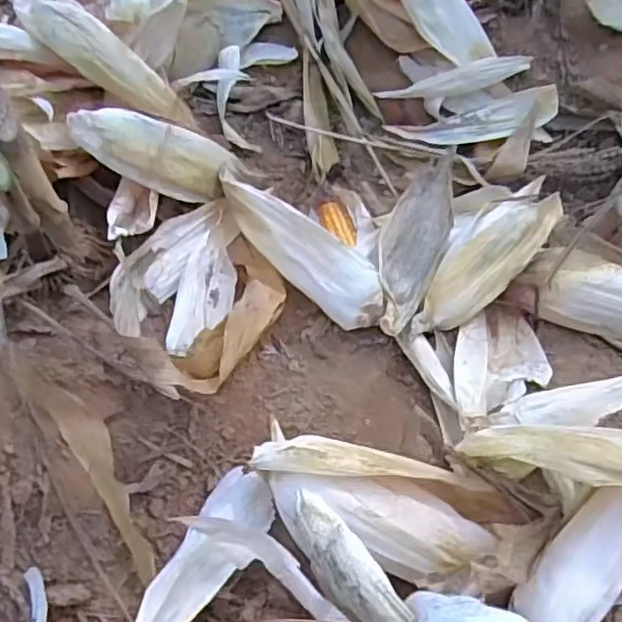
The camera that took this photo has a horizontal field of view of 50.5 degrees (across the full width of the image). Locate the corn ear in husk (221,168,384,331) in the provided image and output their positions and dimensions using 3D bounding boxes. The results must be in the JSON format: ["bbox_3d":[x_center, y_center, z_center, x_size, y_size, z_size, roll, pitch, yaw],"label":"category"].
[{"bbox_3d":[-0.016,-0.076,0.713,0.065,0.066,0.240,-38,67,-22],"label":"corn ear in husk"}]

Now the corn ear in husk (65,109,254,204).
[{"bbox_3d":[-0.154,-0.168,0.725,0.213,0.045,0.071,12,49,-37],"label":"corn ear in husk"}]

